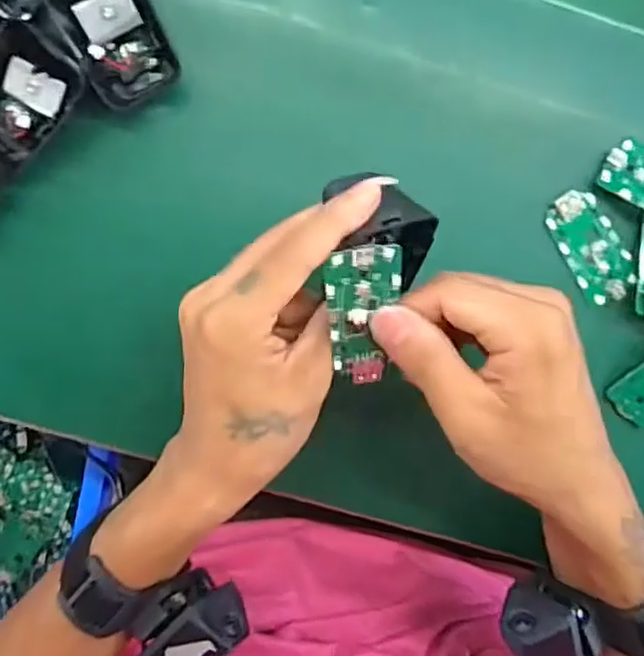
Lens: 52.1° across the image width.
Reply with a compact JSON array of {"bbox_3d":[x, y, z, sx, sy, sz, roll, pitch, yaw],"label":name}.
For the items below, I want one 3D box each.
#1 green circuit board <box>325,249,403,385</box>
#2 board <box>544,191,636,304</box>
[{"bbox_3d":[0.017,-0.004,0.278,0.031,0.007,0.063,1,120,-4],"label":"green circuit board"},{"bbox_3d":[0.148,-0.045,0.361,0.031,0.005,0.063,-30,96,1],"label":"board"}]

